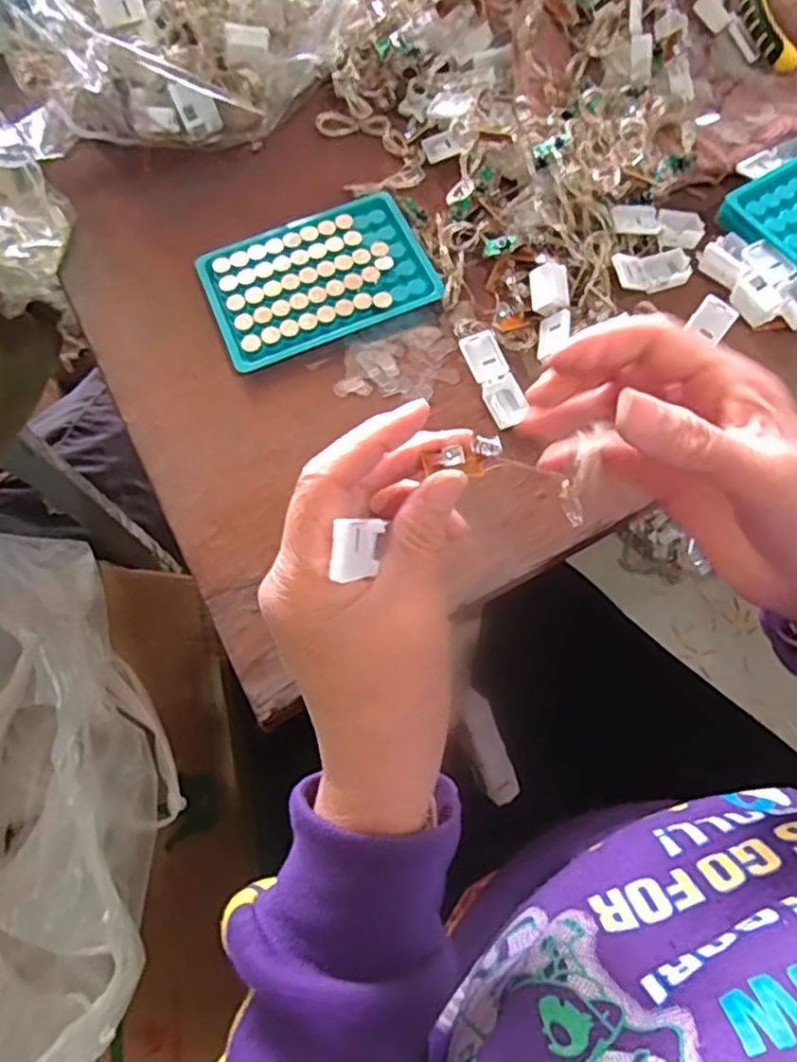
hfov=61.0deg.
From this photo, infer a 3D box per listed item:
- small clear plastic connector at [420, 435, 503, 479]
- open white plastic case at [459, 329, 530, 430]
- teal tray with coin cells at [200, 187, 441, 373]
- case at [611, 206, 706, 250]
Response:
[{"bbox_3d":[0.022,-0.024,0.235,0.027,0.012,0.009,-12,69,-4],"label":"small clear plastic connector"},{"bbox_3d":[0.053,-0.085,0.377,0.020,0.011,0.057,-22,69,-5],"label":"open white plastic case"},{"bbox_3d":[-0.050,-0.157,0.414,0.132,0.009,0.094,-22,69,-5],"label":"teal tray with coin cells"},{"bbox_3d":[0.155,-0.183,0.405,0.054,0.010,0.020,8,70,6],"label":"case"}]

